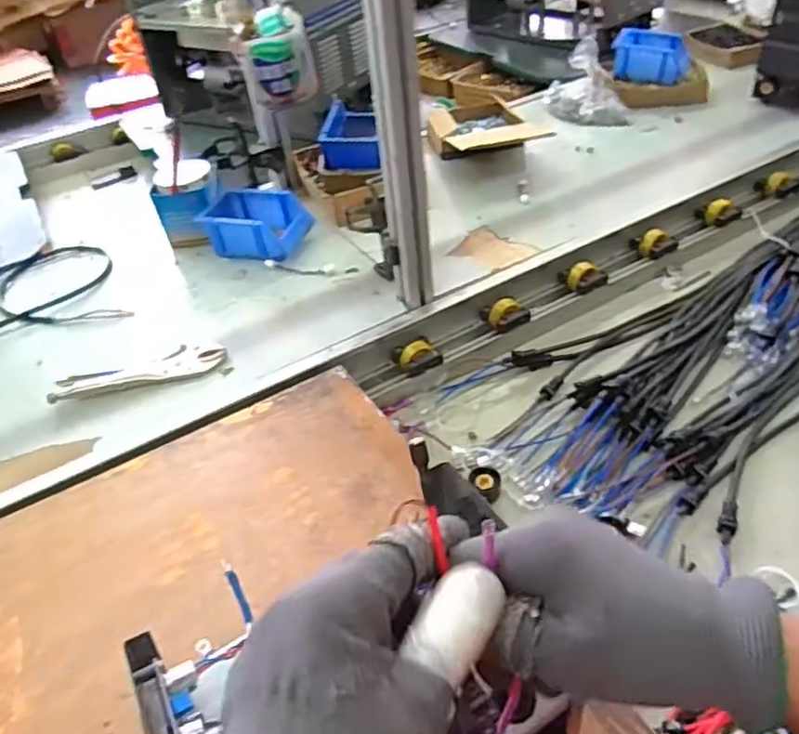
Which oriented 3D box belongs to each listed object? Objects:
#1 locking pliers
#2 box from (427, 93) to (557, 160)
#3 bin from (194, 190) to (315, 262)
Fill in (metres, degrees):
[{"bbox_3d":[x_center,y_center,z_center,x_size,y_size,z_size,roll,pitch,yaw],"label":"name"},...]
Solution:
[{"bbox_3d":[-0.330,0.008,0.837,0.217,0.014,0.053,-11,42,-5],"label":"locking pliers"},{"bbox_3d":[0.185,-0.453,1.269,0.241,0.088,0.193,-3,42,4],"label":"box"},{"bbox_3d":[-0.228,-0.227,1.052,0.154,0.073,0.120,14,46,22],"label":"bin"}]

